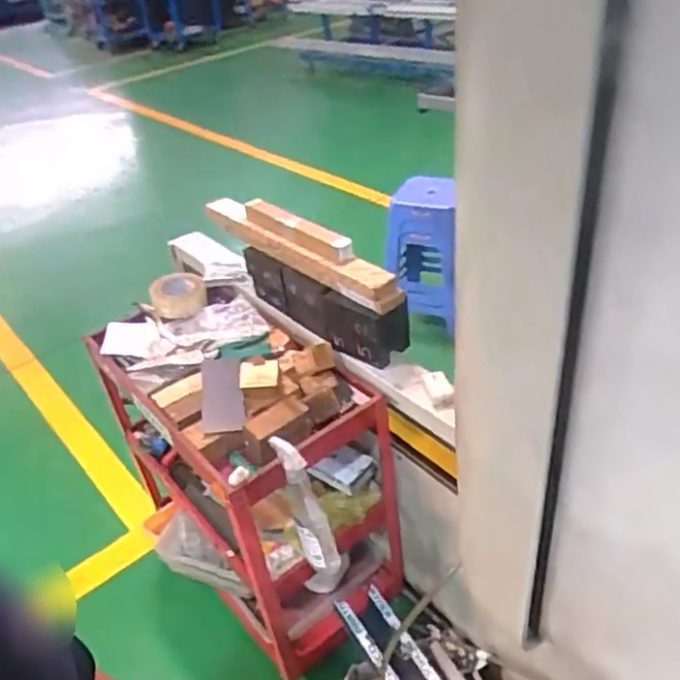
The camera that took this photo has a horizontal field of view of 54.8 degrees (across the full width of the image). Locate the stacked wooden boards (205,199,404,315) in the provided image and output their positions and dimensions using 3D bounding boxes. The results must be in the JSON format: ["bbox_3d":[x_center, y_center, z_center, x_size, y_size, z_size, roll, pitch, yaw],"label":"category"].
[{"bbox_3d":[-0.103,-0.218,1.393,0.065,0.109,0.599,-30,41,-28],"label":"stacked wooden boards"}]

